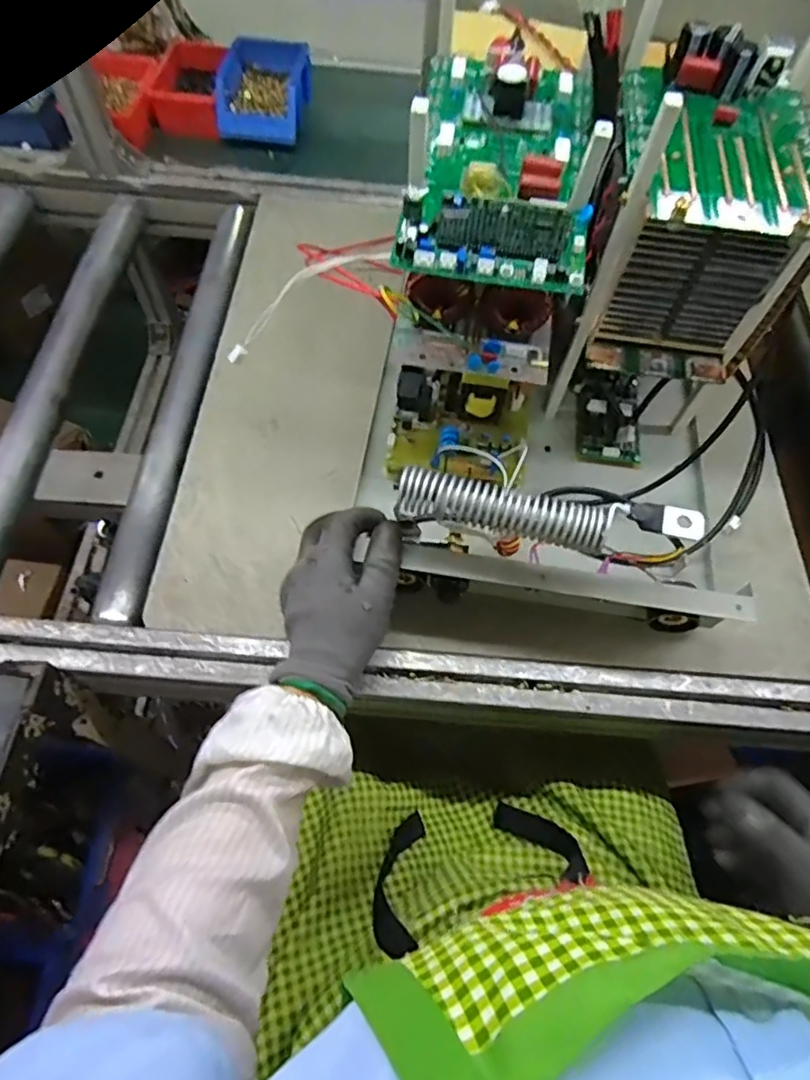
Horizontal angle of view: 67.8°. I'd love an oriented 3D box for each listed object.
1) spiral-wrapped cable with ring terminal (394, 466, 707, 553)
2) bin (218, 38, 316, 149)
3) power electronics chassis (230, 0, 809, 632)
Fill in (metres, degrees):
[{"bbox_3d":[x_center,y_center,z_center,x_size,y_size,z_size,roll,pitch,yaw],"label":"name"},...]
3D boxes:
[{"bbox_3d":[0.093,-0.018,0.402,0.196,0.028,0.029,8,60,4],"label":"spiral-wrapped cable with ring terminal"},{"bbox_3d":[-0.191,-0.610,0.832,0.114,0.077,0.143,7,63,0],"label":"bin"},{"bbox_3d":[0.144,-0.180,0.482,0.309,0.292,0.409,9,60,2],"label":"power electronics chassis"}]

